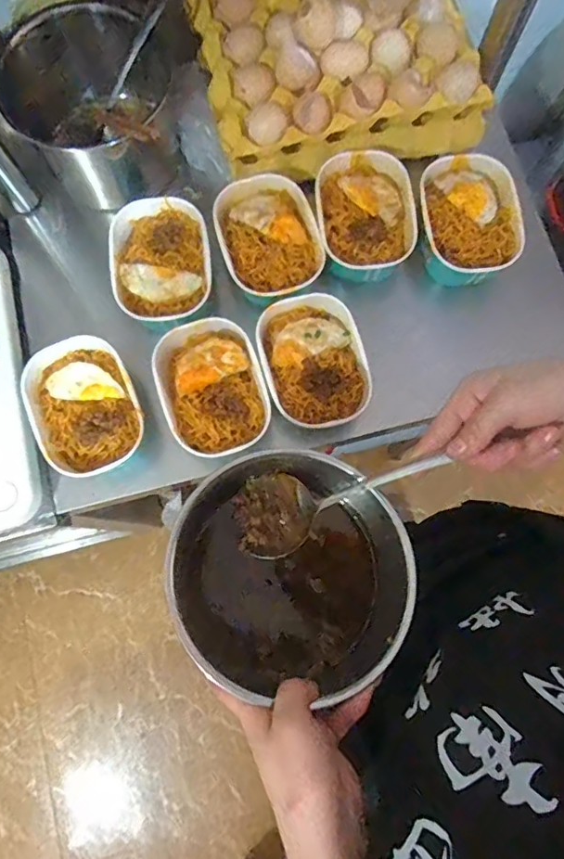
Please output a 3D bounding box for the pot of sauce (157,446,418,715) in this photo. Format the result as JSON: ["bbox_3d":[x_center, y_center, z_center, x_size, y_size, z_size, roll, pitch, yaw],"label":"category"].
[{"bbox_3d":[0.008,0.113,0.386,0.178,0.085,0.177,42,80,7],"label":"pot of sauce"}]

